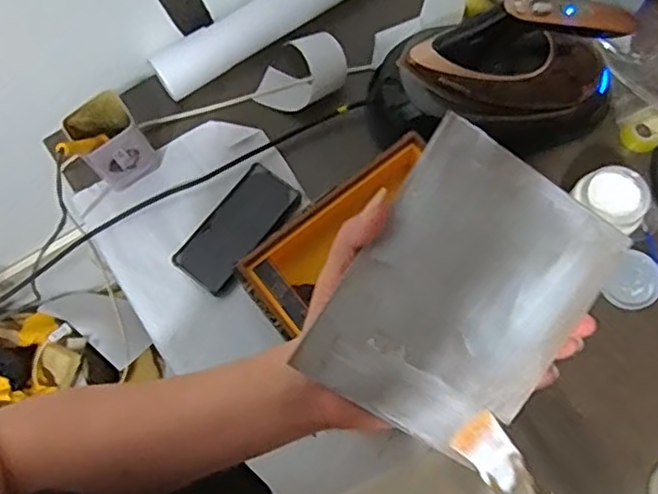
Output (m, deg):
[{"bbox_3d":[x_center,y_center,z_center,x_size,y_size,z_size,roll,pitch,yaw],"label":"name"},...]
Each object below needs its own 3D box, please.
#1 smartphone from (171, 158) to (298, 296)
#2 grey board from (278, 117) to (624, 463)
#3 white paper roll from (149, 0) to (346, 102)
[{"bbox_3d":[-0.114,-0.026,0.805,0.071,0.015,0.169,37,78,11],"label":"smartphone"},{"bbox_3d":[0.077,0.031,0.366,0.131,0.005,0.162,32,95,-12],"label":"grey board"},{"bbox_3d":[-0.073,-0.315,0.869,0.357,0.051,0.057,-32,76,-7],"label":"white paper roll"}]

